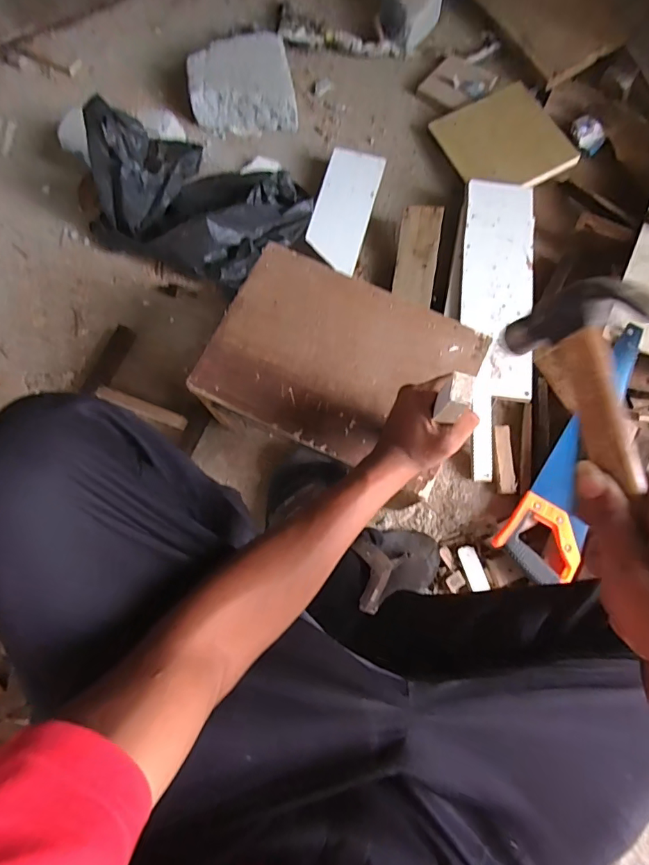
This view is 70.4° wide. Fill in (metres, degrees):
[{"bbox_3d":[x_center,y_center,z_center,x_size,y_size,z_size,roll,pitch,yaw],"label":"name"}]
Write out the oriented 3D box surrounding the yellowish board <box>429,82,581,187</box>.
[{"bbox_3d":[0.337,-0.556,0.875,0.187,0.023,0.228,-26,73,8],"label":"yellowish board"}]

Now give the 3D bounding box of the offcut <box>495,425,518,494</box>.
[{"bbox_3d":[0.291,0.044,0.748,0.028,0.019,0.110,0,76,1],"label":"offcut"}]

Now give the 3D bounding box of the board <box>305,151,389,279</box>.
[{"bbox_3d":[0.035,-0.409,0.839,0.101,0.018,0.241,15,79,2],"label":"board"}]

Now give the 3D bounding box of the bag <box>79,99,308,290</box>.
[{"bbox_3d":[-0.213,-0.387,0.769,0.357,0.196,0.181,20,76,6],"label":"bag"}]

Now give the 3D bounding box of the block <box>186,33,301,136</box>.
[{"bbox_3d":[-0.167,-0.695,0.920,0.202,0.071,0.192,-10,76,-2],"label":"block"}]

